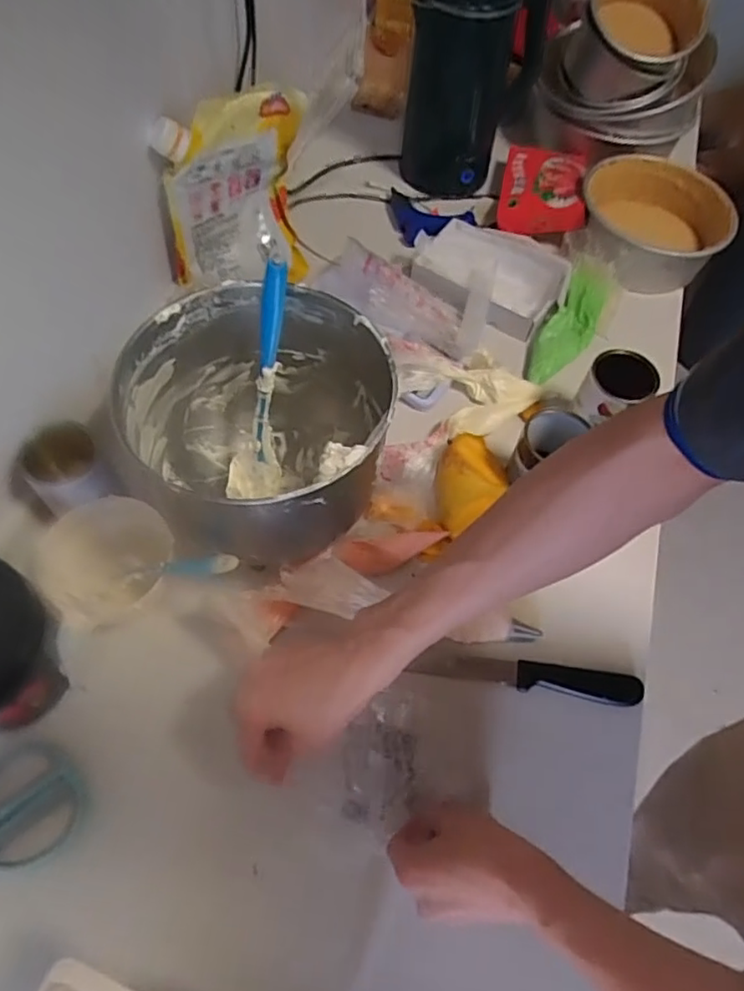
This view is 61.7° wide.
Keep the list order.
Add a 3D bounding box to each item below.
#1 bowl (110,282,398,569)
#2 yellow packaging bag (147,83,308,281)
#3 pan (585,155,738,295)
[{"bbox_3d":[-0.101,-0.047,0.591,0.224,0.193,0.217,20,61,8],"label":"bowl"},{"bbox_3d":[-0.162,-0.355,0.744,0.180,0.213,0.073,-35,68,-21],"label":"yellow packaging bag"},{"bbox_3d":[0.412,-0.396,0.929,0.214,0.076,0.266,16,60,6],"label":"pan"}]

